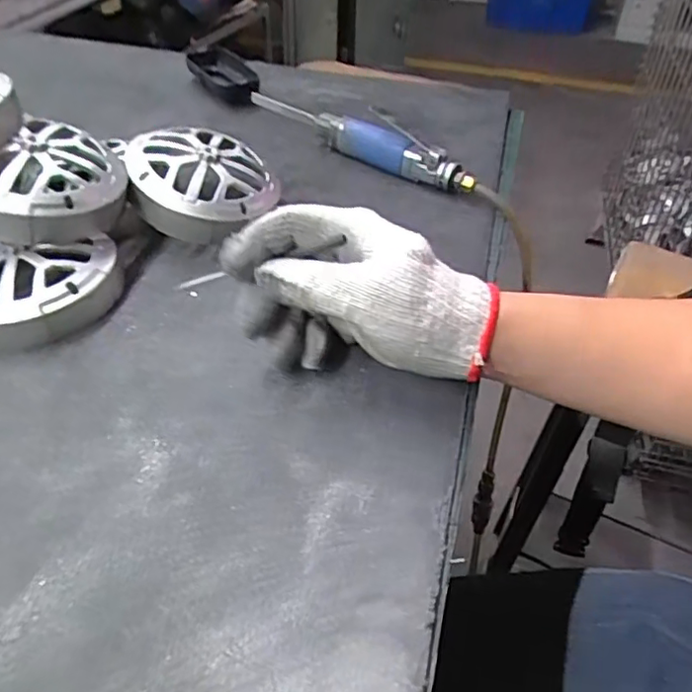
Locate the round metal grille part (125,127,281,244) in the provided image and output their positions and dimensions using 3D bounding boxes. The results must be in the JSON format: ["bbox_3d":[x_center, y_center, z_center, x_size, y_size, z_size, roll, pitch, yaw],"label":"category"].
[{"bbox_3d":[-0.113,-0.135,0.480,0.112,0.036,0.108,-29,75,-33],"label":"round metal grille part"}]

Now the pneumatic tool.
[{"bbox_3d":[-0.046,-0.238,0.620,0.071,0.047,0.407,-31,53,-30],"label":"pneumatic tool"}]

